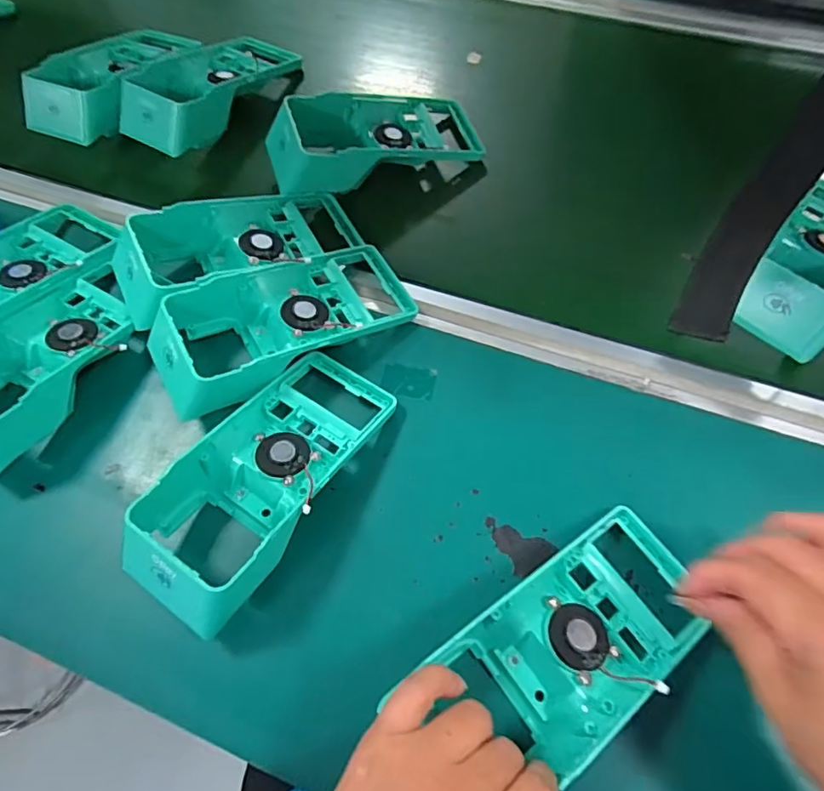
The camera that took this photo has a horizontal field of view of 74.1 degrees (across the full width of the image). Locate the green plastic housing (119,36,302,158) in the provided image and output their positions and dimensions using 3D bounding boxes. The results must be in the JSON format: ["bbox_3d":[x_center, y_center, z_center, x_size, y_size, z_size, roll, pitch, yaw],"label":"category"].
[{"bbox_3d":[-0.205,-0.315,0.540,0.096,0.046,0.196,30,69,18],"label":"green plastic housing"}]

